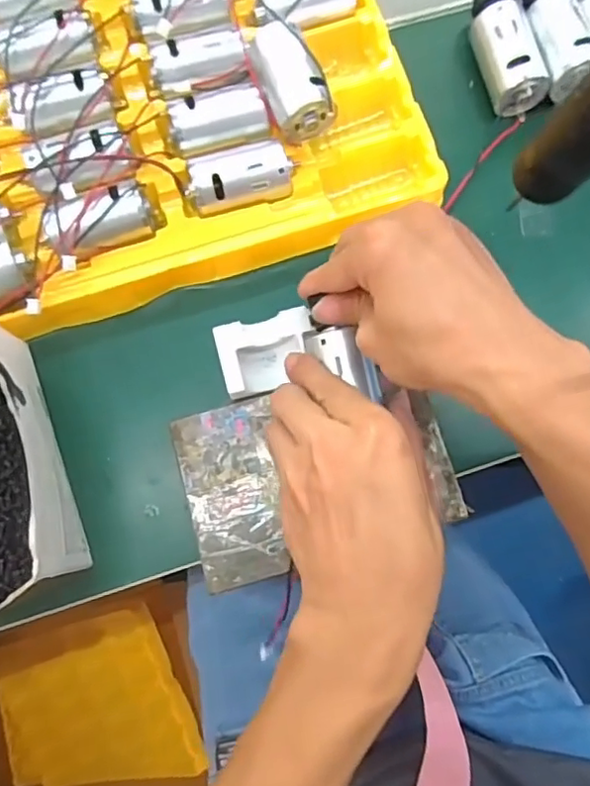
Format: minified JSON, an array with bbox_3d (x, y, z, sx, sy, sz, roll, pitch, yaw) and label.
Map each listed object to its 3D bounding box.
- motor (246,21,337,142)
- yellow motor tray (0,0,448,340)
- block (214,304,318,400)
[{"bbox_3d":[-0.005,-0.183,0.353,0.031,0.034,0.066,-26,80,-6],"label":"motor"},{"bbox_3d":[-0.094,-0.176,0.360,0.328,0.046,0.234,-20,80,-5],"label":"yellow motor tray"},{"bbox_3d":[-0.015,-0.022,0.337,0.054,0.016,0.041,-14,79,-4],"label":"block"}]

